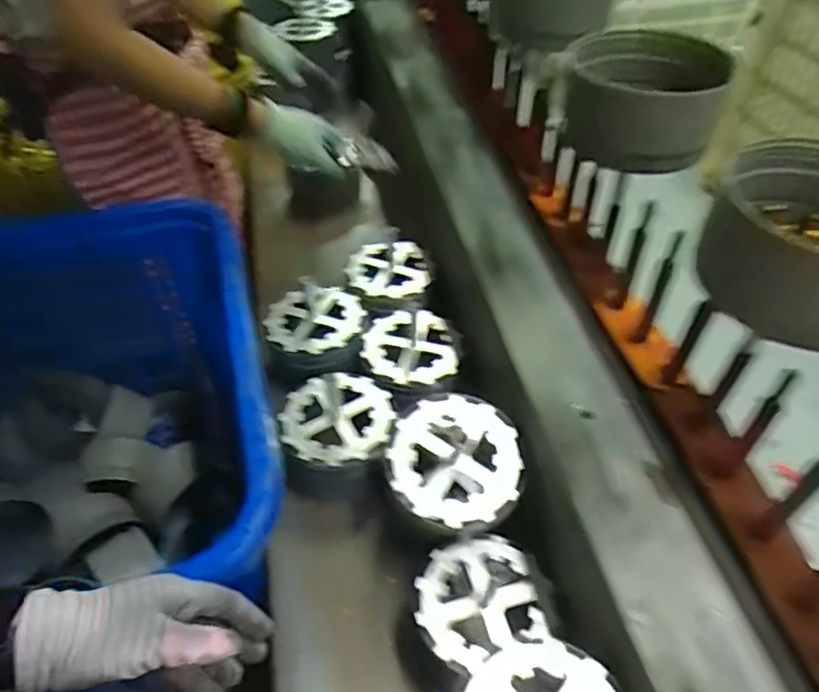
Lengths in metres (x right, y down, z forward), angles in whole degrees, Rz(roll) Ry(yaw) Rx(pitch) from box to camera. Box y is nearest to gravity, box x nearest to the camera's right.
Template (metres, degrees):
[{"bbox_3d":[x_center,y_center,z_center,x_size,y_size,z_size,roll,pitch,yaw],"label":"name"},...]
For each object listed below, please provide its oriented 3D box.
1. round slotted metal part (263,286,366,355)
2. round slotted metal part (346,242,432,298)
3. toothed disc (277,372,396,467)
[{"bbox_3d":[-0.126,-0.038,0.815,0.126,0.011,0.115,-2,42,2],"label":"round slotted metal part"},{"bbox_3d":[-0.033,-0.112,0.879,0.110,0.018,0.117,-2,42,2],"label":"round slotted metal part"},{"bbox_3d":[-0.081,0.079,0.704,0.123,0.019,0.123,-2,42,2],"label":"toothed disc"}]

